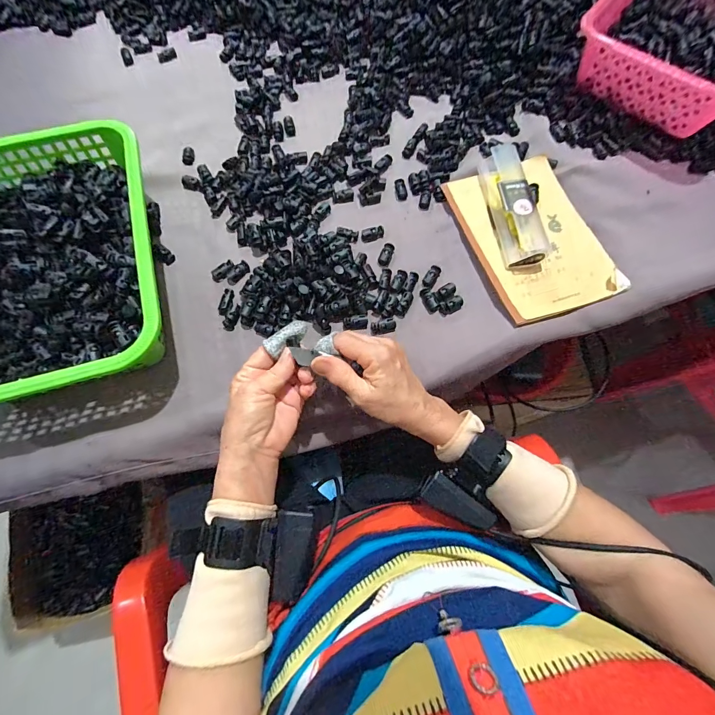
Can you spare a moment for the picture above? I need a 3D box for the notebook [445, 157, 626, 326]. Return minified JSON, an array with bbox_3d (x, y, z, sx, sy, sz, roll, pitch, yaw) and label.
[{"bbox_3d":[0.209,-0.148,0.433,0.145,0.011,0.205,-18,72,-5],"label":"notebook"}]

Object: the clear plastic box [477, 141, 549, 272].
[{"bbox_3d":[0.186,-0.184,0.431,0.045,0.035,0.156,-6,71,-3],"label":"clear plastic box"}]

